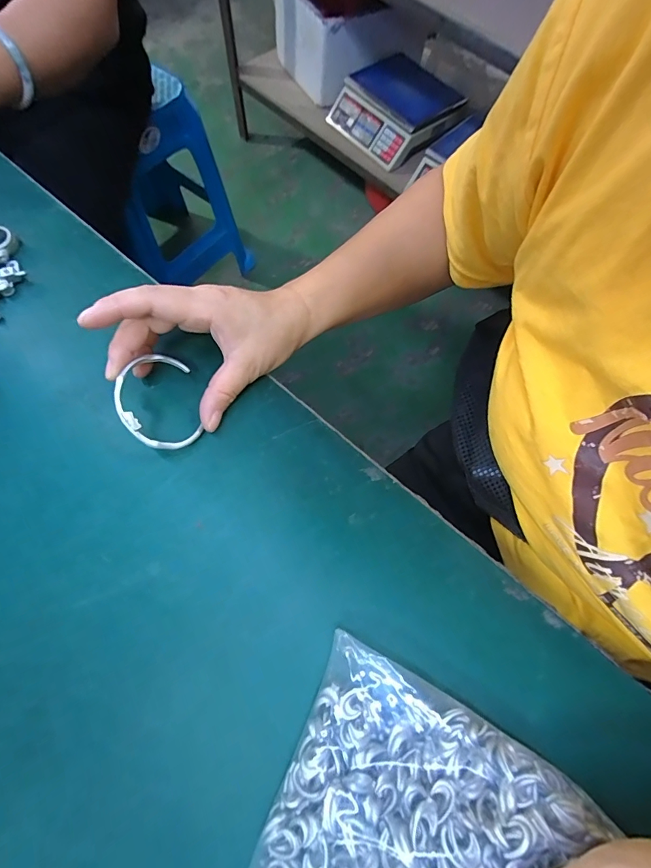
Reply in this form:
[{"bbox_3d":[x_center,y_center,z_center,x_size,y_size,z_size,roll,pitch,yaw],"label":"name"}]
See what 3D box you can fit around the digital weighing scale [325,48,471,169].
[{"bbox_3d":[0.187,-0.916,1.110,0.262,0.123,0.269,-34,73,-15],"label":"digital weighing scale"}]

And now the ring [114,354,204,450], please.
[{"bbox_3d":[-0.114,-0.022,0.271,0.050,0.007,0.067,-11,83,-31],"label":"ring"}]

